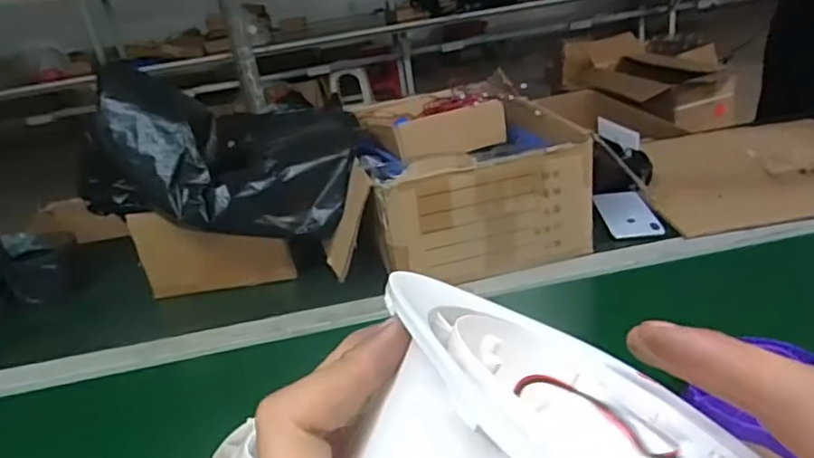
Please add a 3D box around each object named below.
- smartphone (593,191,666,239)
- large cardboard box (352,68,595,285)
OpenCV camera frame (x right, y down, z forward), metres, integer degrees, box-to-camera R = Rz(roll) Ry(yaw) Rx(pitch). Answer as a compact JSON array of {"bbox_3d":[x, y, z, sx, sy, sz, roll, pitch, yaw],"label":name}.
[{"bbox_3d":[0.345,-0.026,0.951,0.080,0.010,0.155,-6,27,3],"label":"smartphone"},{"bbox_3d":[0.084,-0.102,0.965,0.293,0.179,0.405,-10,27,-5],"label":"large cardboard box"}]

